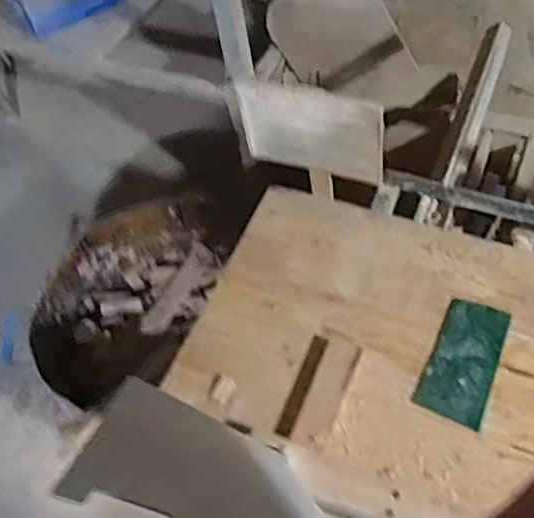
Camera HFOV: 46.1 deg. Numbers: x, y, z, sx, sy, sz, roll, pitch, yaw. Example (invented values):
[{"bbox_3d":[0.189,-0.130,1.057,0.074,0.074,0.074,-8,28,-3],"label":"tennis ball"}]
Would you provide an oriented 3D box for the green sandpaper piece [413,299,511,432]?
[{"bbox_3d":[0.273,0.138,0.864,0.087,0.005,0.175,18,62,21],"label":"green sandpaper piece"}]

